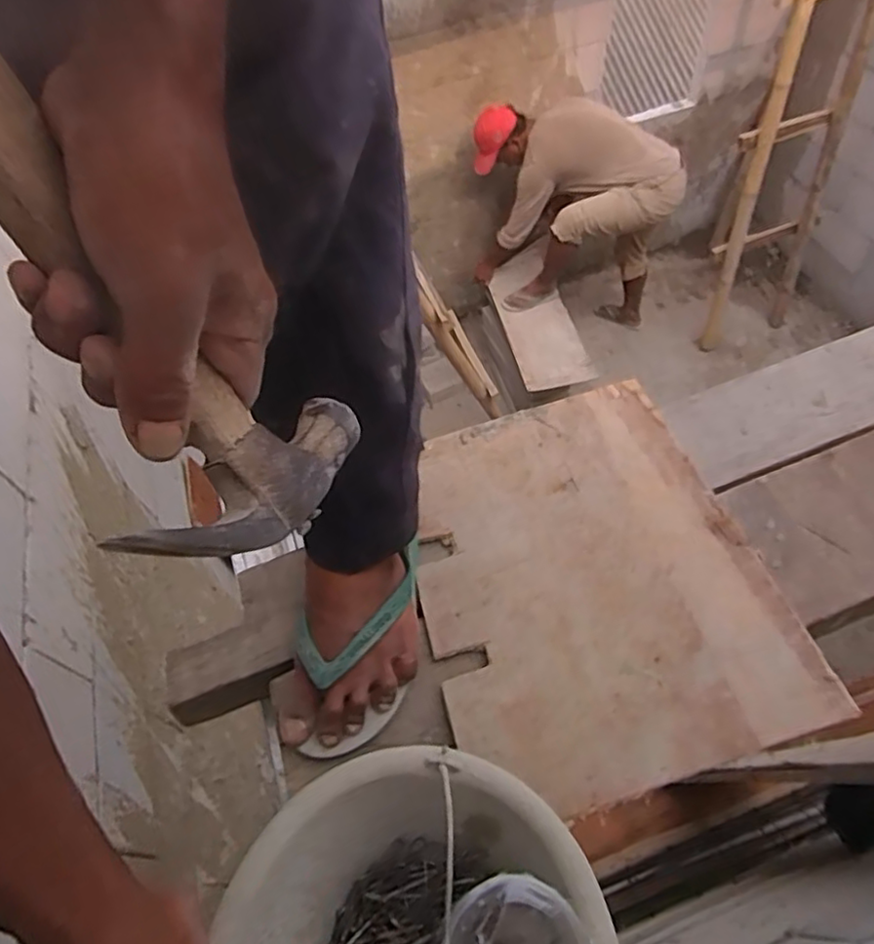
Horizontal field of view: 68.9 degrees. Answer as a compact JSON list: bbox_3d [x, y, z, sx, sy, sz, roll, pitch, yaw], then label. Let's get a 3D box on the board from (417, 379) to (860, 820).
[{"bbox_3d":[0.131,0.084,0.597,0.293,0.011,0.387,-17,52,1],"label":"board"}]

